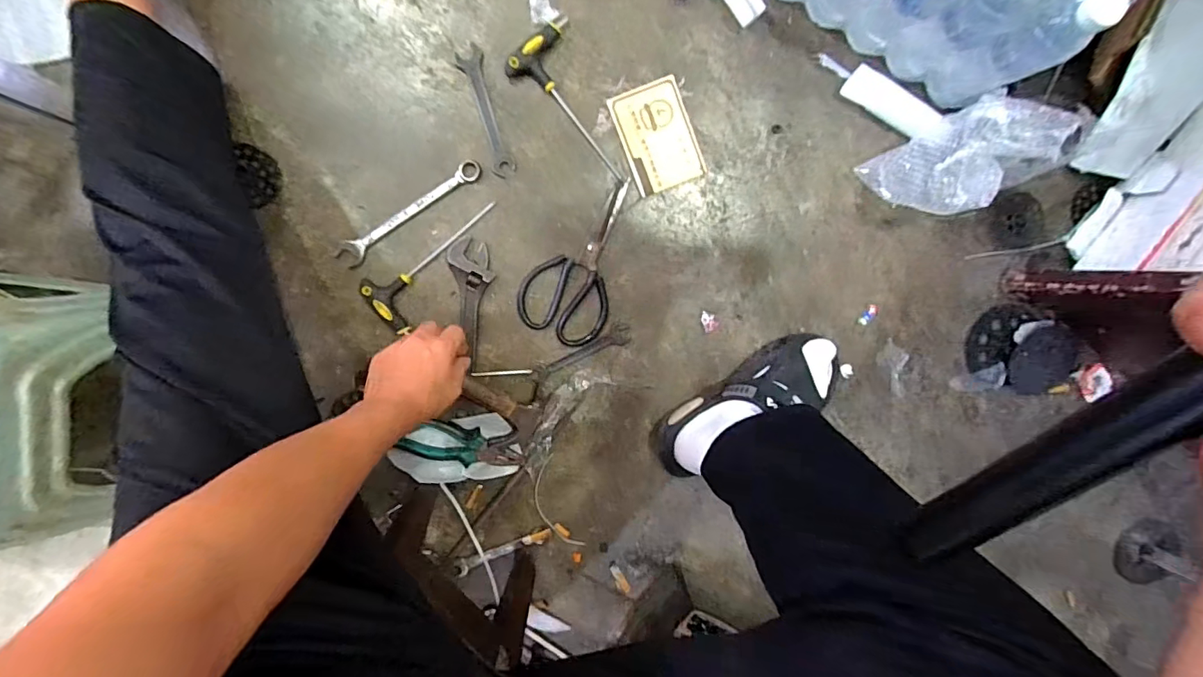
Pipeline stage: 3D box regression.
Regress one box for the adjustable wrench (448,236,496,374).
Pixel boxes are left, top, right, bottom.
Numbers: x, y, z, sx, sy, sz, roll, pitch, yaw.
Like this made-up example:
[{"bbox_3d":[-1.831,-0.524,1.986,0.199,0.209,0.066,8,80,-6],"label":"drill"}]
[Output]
[{"bbox_3d":[-0.170,-0.049,0.661,0.052,0.014,0.159,1,103,-4],"label":"adjustable wrench"}]

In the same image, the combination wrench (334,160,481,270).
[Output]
[{"bbox_3d":[-0.245,-0.161,0.645,0.210,0.007,0.034,-36,99,1],"label":"combination wrench"}]

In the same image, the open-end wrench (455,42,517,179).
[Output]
[{"bbox_3d":[-0.144,-0.283,0.634,0.032,0.007,0.157,-16,99,-2],"label":"open-end wrench"}]

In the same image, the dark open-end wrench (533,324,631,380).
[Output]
[{"bbox_3d":[-0.027,0.018,0.686,0.136,0.004,0.028,-22,99,-1],"label":"dark open-end wrench"}]

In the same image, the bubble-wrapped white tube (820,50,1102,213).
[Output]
[{"bbox_3d":[0.425,-0.232,0.622,0.325,0.120,0.167,18,96,-7],"label":"bubble-wrapped white tube"}]

